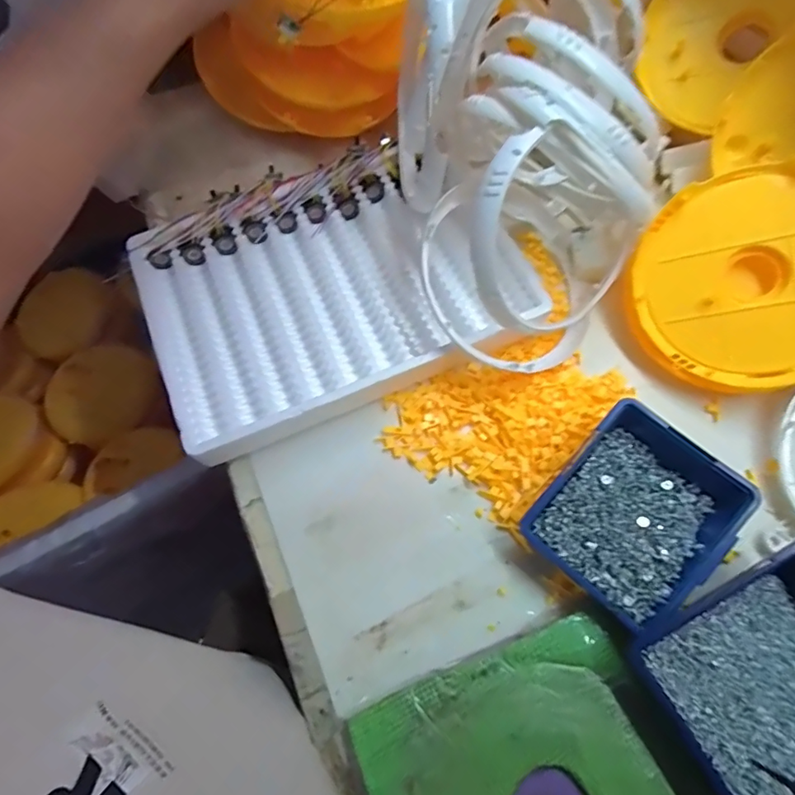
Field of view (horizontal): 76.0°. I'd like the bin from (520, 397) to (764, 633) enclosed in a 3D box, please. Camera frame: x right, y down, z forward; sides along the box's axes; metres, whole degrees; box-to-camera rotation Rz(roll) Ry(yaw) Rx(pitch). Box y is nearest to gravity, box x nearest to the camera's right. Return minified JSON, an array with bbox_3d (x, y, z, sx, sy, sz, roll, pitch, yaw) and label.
[{"bbox_3d":[0.183,0.093,0.402,0.120,0.060,0.138,41,76,16],"label":"bin"}]

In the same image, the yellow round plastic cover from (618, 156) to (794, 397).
[{"bbox_3d":[0.301,-0.100,0.432,0.183,0.018,0.186,1,94,23],"label":"yellow round plastic cover"}]

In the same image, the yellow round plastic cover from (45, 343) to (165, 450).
[{"bbox_3d":[-0.519,-0.009,0.893,0.181,0.023,0.181,-1,70,2],"label":"yellow round plastic cover"}]

